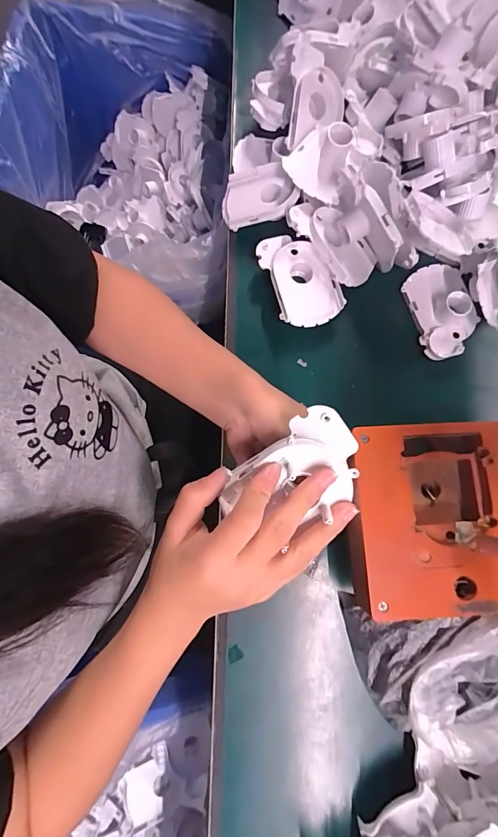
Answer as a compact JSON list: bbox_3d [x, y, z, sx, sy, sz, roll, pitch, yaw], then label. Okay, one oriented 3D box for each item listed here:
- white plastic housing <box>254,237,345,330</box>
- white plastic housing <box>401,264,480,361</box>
[{"bbox_3d":[0.054,-0.145,0.398,0.067,0.024,0.100,-19,80,-5],"label":"white plastic housing"},{"bbox_3d":[0.209,-0.118,0.401,0.063,0.026,0.102,-14,80,-4],"label":"white plastic housing"}]

